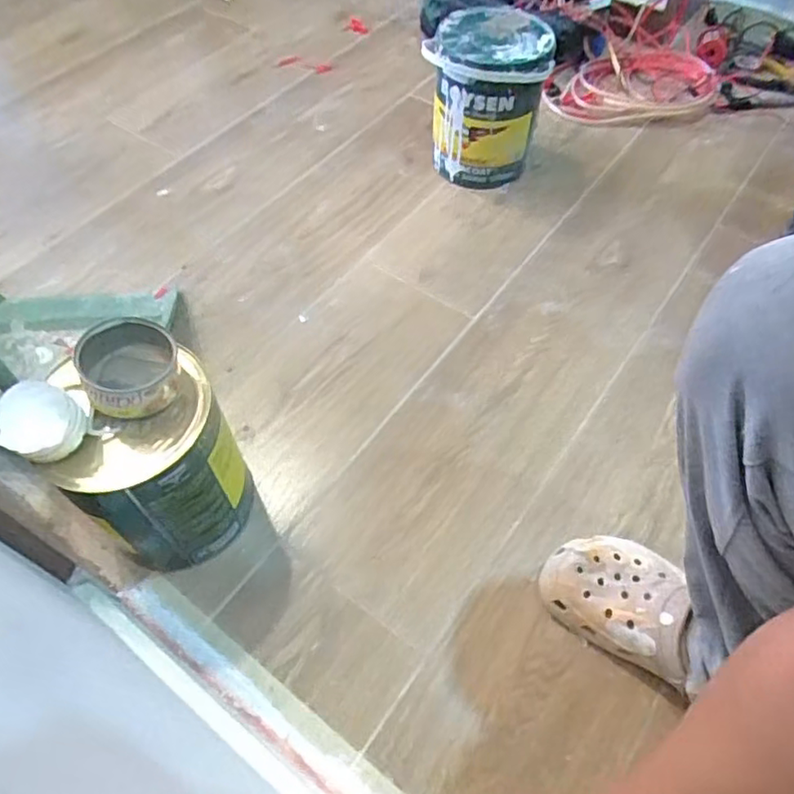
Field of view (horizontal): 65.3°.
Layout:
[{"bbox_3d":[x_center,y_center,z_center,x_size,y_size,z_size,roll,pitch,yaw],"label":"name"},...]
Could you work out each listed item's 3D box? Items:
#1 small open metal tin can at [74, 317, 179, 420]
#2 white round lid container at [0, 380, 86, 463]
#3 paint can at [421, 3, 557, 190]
[{"bbox_3d":[-0.238,-0.025,0.549,0.077,0.039,0.085,-7,56,-5],"label":"small open metal tin can"},{"bbox_3d":[-0.302,0.020,0.522,0.059,0.036,0.062,0,56,0],"label":"white round lid container"},{"bbox_3d":[0.141,-0.467,0.986,0.171,0.222,0.173,0,58,0],"label":"paint can"}]

